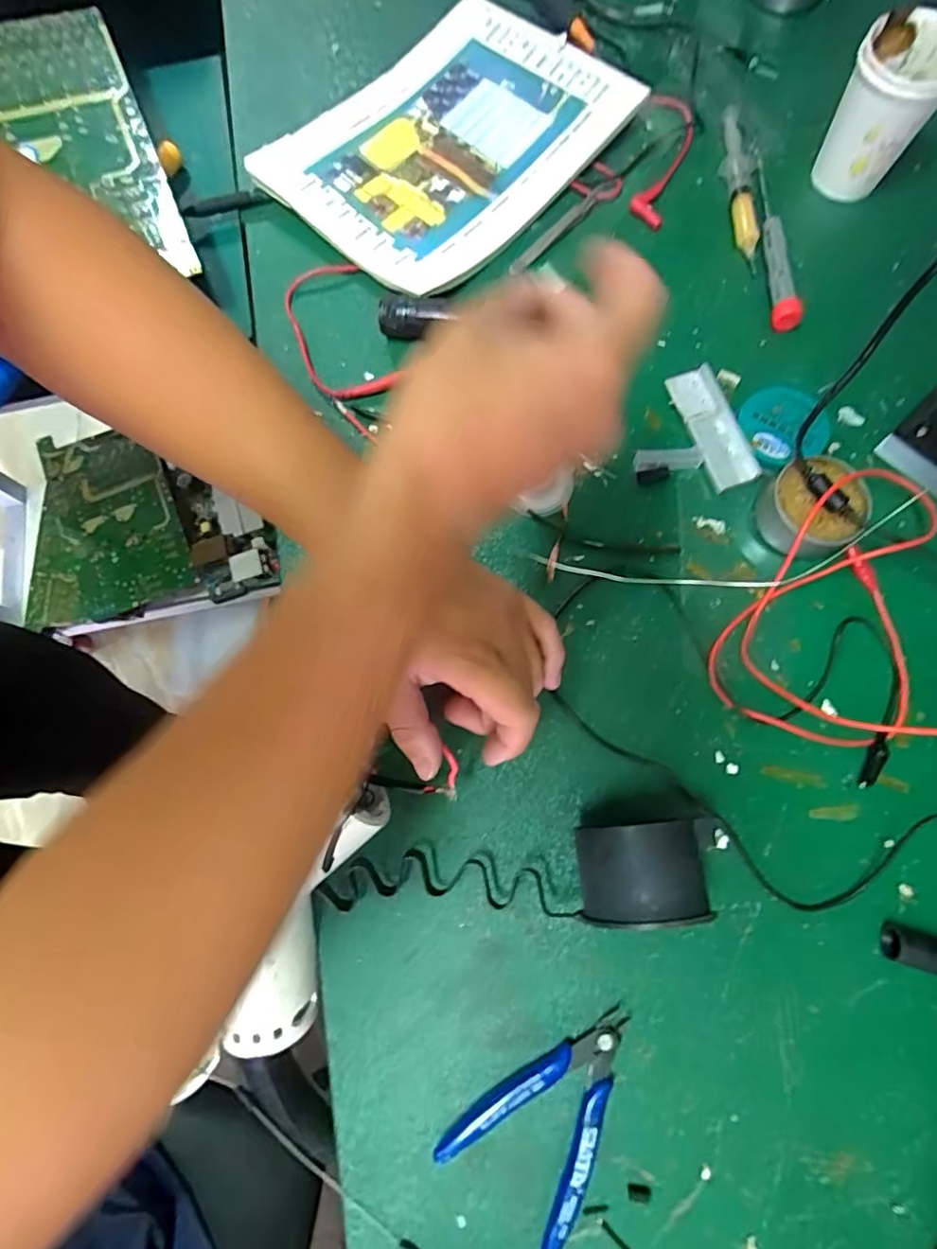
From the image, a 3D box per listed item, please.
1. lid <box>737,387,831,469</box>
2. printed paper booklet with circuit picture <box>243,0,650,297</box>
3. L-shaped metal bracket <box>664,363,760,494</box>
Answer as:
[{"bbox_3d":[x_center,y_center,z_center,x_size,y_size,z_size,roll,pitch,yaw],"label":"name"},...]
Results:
[{"bbox_3d":[0.226,-0.146,0.409,0.056,0.015,0.059,0,75,1],"label":"lid"},{"bbox_3d":[-0.021,-0.419,0.485,0.204,0.020,0.278,42,80,11],"label":"printed paper booklet with circuit picture"},{"bbox_3d":[0.177,-0.144,0.414,0.033,0.011,0.095,-17,76,-3],"label":"L-shaped metal bracket"}]

